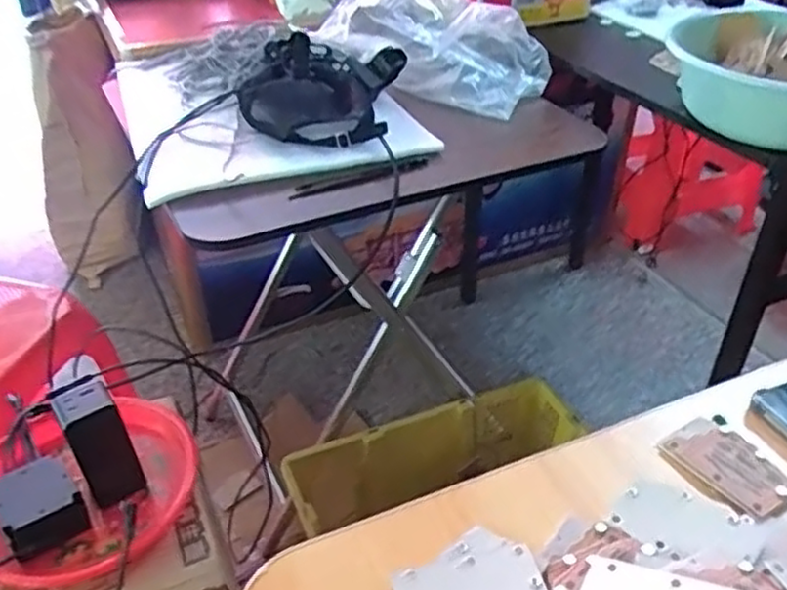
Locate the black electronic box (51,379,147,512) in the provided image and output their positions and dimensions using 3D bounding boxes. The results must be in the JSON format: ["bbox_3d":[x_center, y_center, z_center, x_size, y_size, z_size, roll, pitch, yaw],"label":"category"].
[{"bbox_3d":[-0.307,0.157,0.760,0.054,0.124,0.054,-22,42,-27],"label":"black electronic box"}]

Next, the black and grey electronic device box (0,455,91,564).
[{"bbox_3d":[-0.358,0.213,0.733,0.069,0.040,0.083,-25,43,-29],"label":"black and grey electronic device box"}]

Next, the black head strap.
[{"bbox_3d":[-0.099,-0.307,1.032,0.208,0.081,0.286,4,37,6],"label":"black head strap"}]

